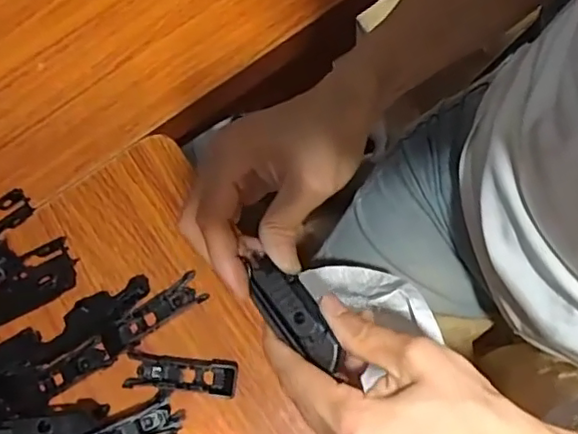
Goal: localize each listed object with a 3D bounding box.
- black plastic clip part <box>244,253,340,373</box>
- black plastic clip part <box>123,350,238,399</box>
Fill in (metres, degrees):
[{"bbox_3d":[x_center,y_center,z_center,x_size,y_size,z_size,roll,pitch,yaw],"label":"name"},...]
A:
[{"bbox_3d":[0.002,0.046,0.291,0.024,0.011,0.064,-37,76,-13],"label":"black plastic clip part"},{"bbox_3d":[-0.065,0.094,0.359,0.066,0.012,0.022,5,75,6],"label":"black plastic clip part"}]

